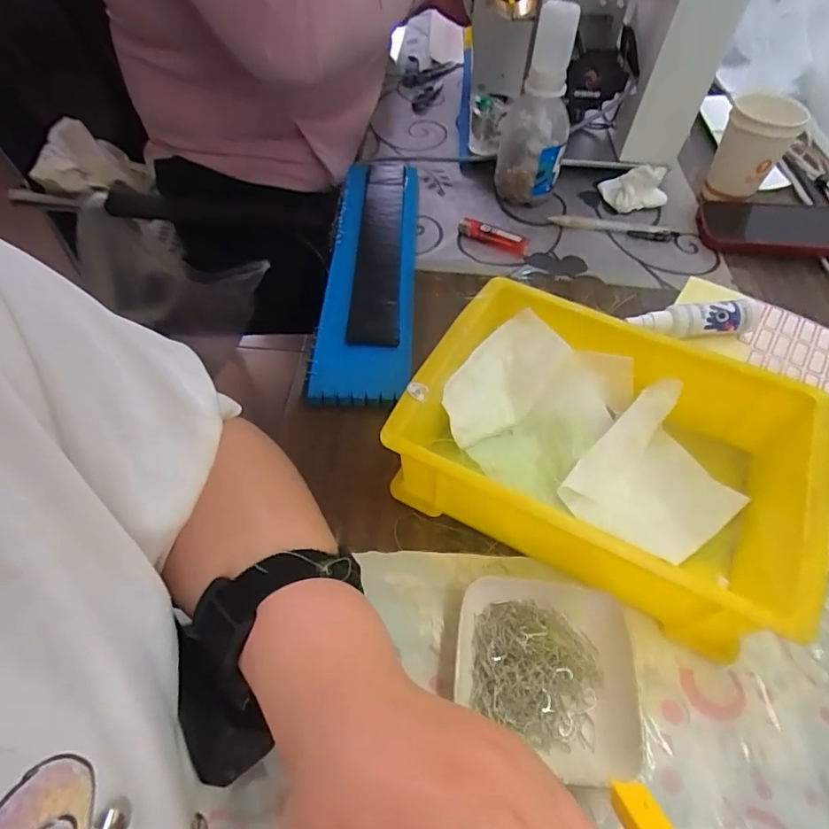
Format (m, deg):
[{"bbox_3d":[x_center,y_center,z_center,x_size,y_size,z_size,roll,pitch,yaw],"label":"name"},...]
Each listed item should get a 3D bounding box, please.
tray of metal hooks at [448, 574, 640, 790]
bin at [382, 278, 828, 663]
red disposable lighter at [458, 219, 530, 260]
[{"bbox_3d":[0.071,0.142,0.287,0.094,0.025,0.092,7,54,3],"label":"tray of metal hooks"},{"bbox_3d":[0.121,0.020,0.346,0.239,0.071,0.172,24,56,15],"label":"bin"},{"bbox_3d":[0.083,-0.187,0.549,0.080,0.015,0.021,28,58,17],"label":"red disposable lighter"}]

